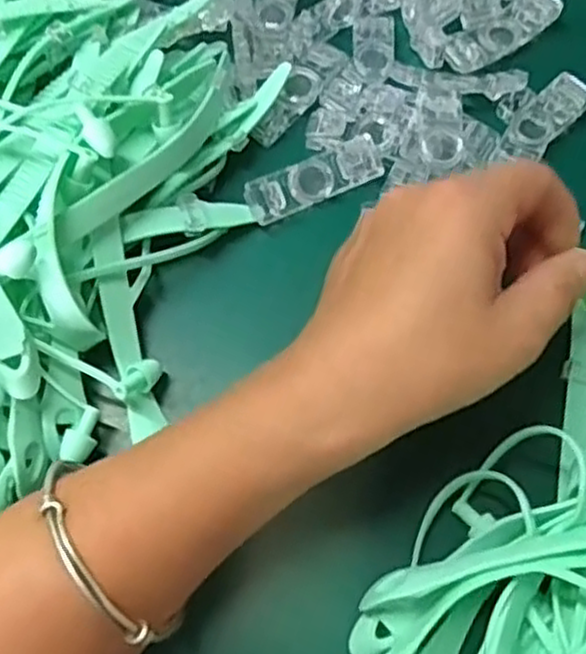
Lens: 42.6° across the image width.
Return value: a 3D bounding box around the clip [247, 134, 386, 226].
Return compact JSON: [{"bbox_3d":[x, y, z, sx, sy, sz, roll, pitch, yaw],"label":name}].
[{"bbox_3d":[0.009,-0.064,0.327,0.060,0.005,0.018,-24,98,-6],"label":"clip"}]

